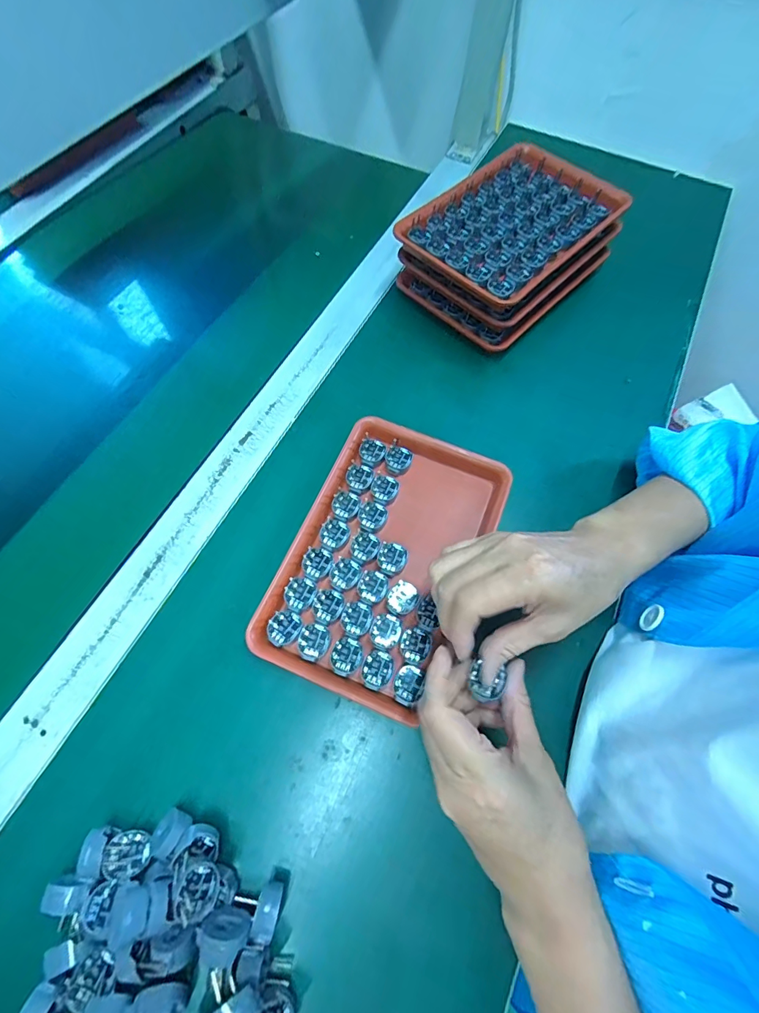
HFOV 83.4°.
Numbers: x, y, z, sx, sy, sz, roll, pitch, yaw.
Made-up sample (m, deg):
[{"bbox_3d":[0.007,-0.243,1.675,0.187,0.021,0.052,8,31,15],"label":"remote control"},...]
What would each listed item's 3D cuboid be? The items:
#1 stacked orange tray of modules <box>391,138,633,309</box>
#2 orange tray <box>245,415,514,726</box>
[{"bbox_3d":[0.142,-0.307,0.452,0.217,0.026,0.150,-41,72,-17],"label":"stacked orange tray of modules"},{"bbox_3d":[0.007,0.040,0.375,0.151,0.028,0.234,22,68,9],"label":"orange tray"}]

